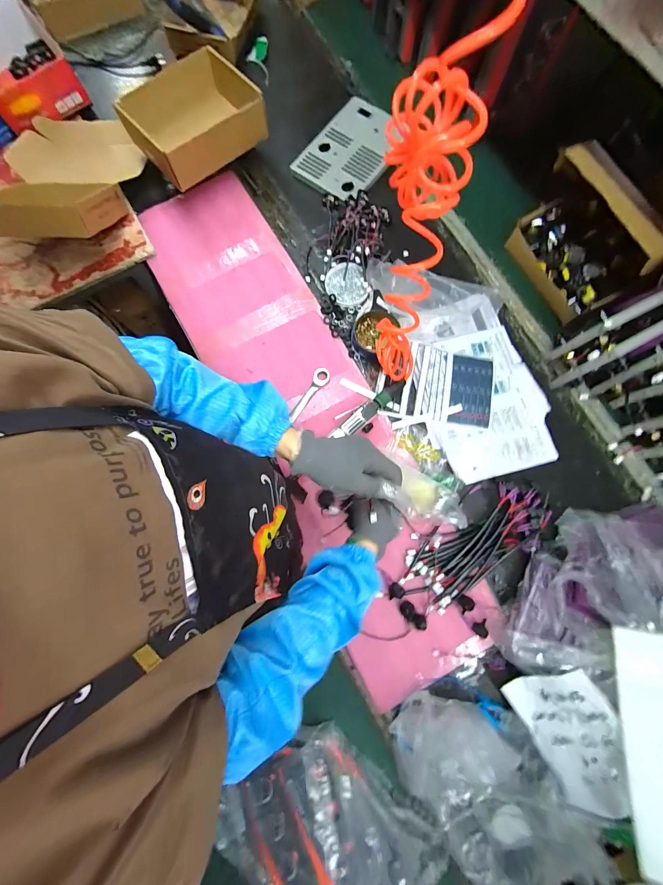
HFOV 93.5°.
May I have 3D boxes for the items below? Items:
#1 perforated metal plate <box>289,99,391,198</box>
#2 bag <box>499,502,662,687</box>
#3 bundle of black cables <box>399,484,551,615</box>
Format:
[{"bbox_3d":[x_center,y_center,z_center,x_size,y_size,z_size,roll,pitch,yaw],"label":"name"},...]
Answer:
[{"bbox_3d":[0.053,-0.709,0.746,0.195,0.016,0.279,31,79,11],"label":"perforated metal plate"},{"bbox_3d":[0.466,0.214,0.519,0.415,0.101,0.203,-20,79,-4],"label":"bag"},{"bbox_3d":[0.265,0.183,0.570,0.291,0.027,0.119,-33,81,-5],"label":"bundle of black cables"}]

